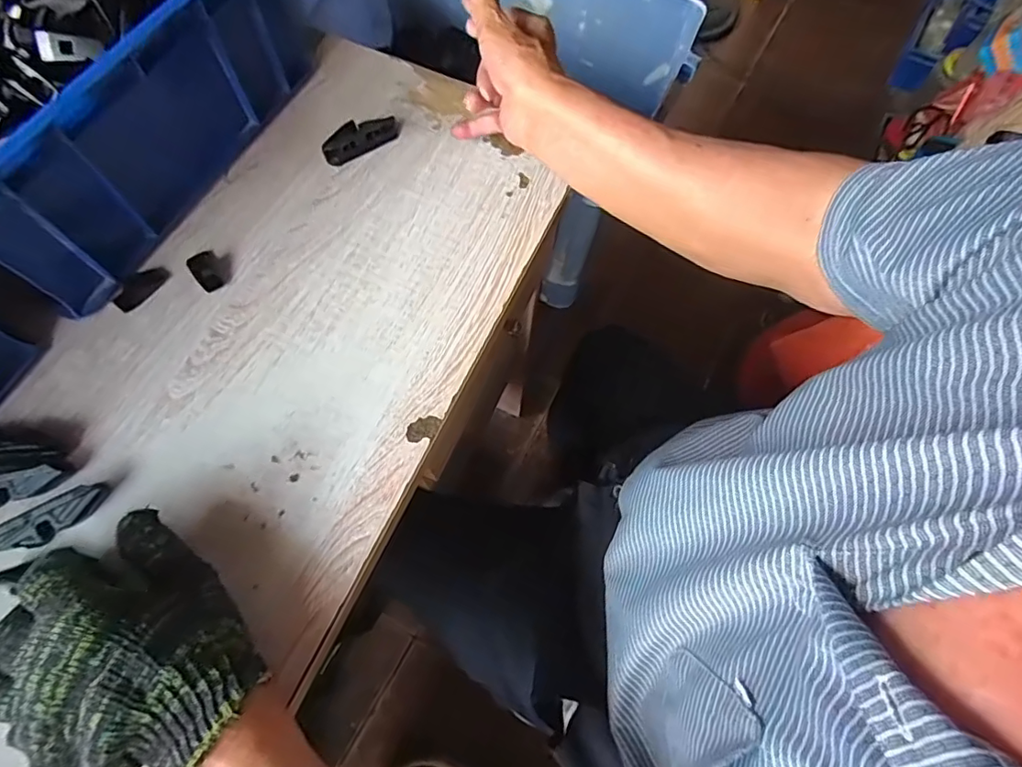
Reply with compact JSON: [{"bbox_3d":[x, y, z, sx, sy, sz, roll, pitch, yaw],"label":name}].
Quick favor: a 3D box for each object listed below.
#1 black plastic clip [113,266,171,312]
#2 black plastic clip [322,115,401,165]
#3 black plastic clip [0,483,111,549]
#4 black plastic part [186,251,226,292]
[{"bbox_3d":[-0.308,-0.081,0.433,0.019,0.009,0.047,34,70,11],"label":"black plastic clip"},{"bbox_3d":[-0.142,-0.231,0.490,0.074,0.016,0.028,-28,72,-13],"label":"black plastic clip"},{"bbox_3d":[-0.311,0.092,0.349,0.070,0.016,0.020,-31,72,-14],"label":"black plastic clip"},{"bbox_3d":[-0.251,-0.093,0.430,0.022,0.005,0.037,-33,73,-15],"label":"black plastic part"}]

